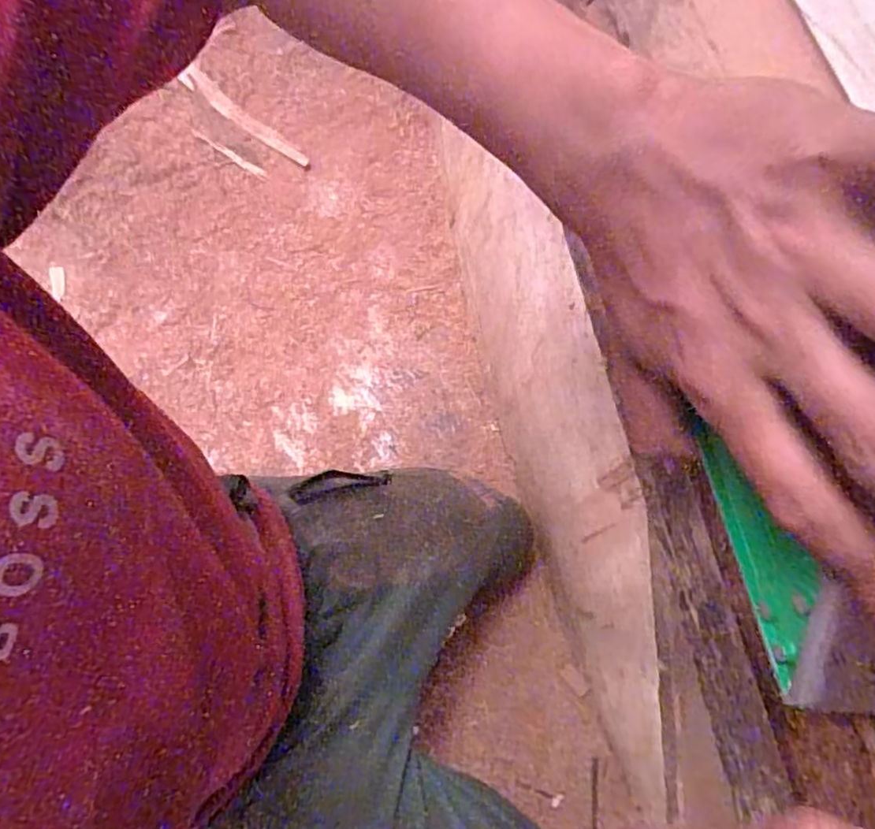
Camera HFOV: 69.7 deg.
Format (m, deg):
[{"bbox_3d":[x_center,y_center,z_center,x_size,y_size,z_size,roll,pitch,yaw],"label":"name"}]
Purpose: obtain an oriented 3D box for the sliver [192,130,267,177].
[{"bbox_3d":[-0.360,-0.449,1.078,0.159,0.011,0.017,32,70,10],"label":"sliver"}]

